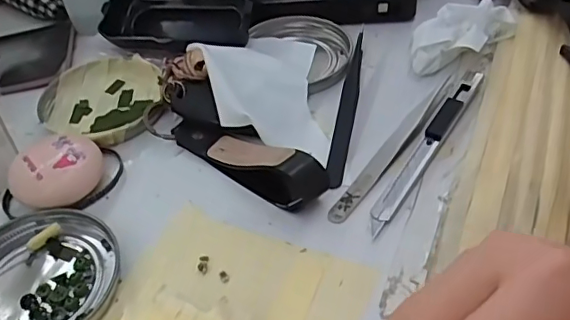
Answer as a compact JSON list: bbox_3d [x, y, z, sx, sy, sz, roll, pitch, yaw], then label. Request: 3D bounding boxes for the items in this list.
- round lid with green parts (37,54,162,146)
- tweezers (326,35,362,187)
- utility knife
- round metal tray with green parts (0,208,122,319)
[{"bbox_3d":[-0.116,-0.039,0.357,0.075,0.016,0.080,-3,46,3],"label":"round lid with green parts"},{"bbox_3d":[0.039,-0.034,0.344,0.010,0.010,0.132,6,47,11],"label":"tweezers"},{"bbox_3d":[0.081,-0.011,0.311,0.011,0.007,0.138,23,53,25],"label":"utility knife"},{"bbox_3d":[-0.120,0.057,0.267,0.076,0.007,0.076,-3,46,3],"label":"round metal tray with green parts"}]

